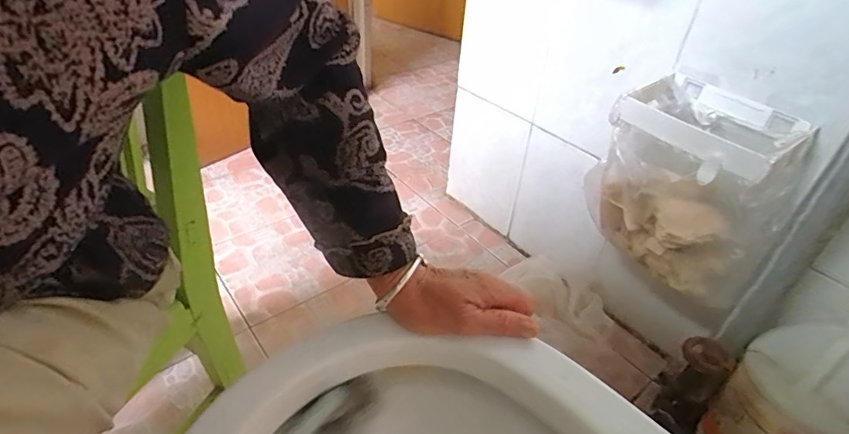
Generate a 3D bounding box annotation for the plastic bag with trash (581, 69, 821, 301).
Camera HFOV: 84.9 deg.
[{"bbox_3d":[0.358,-0.040,0.630,0.137,0.225,0.232,-29,51,-33],"label":"plastic bag with trash"}]

